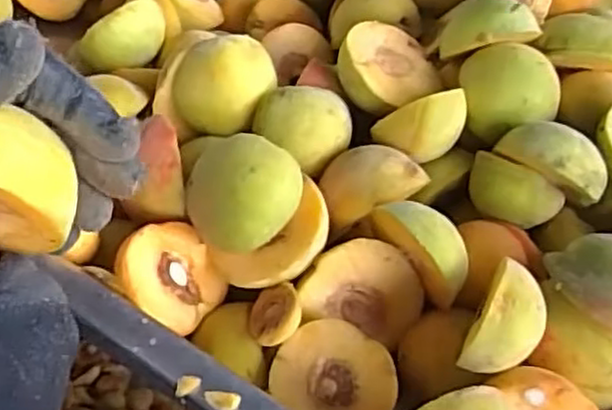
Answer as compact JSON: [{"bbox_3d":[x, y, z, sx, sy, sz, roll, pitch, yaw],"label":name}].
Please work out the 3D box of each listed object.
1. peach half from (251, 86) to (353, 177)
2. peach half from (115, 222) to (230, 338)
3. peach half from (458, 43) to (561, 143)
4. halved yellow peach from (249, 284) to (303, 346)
[{"bbox_3d":[-0.001,-0.045,0.413,0.049,0.027,0.041,23,49,14],"label":"peach half"},{"bbox_3d":[-0.075,0.038,0.379,0.055,0.029,0.049,55,48,-11],"label":"peach half"},{"bbox_3d":[0.119,-0.064,0.434,0.056,0.030,0.055,8,72,1],"label":"peach half"},{"bbox_3d":[-0.015,0.055,0.363,0.029,0.009,0.029,-34,37,8],"label":"halved yellow peach"}]

